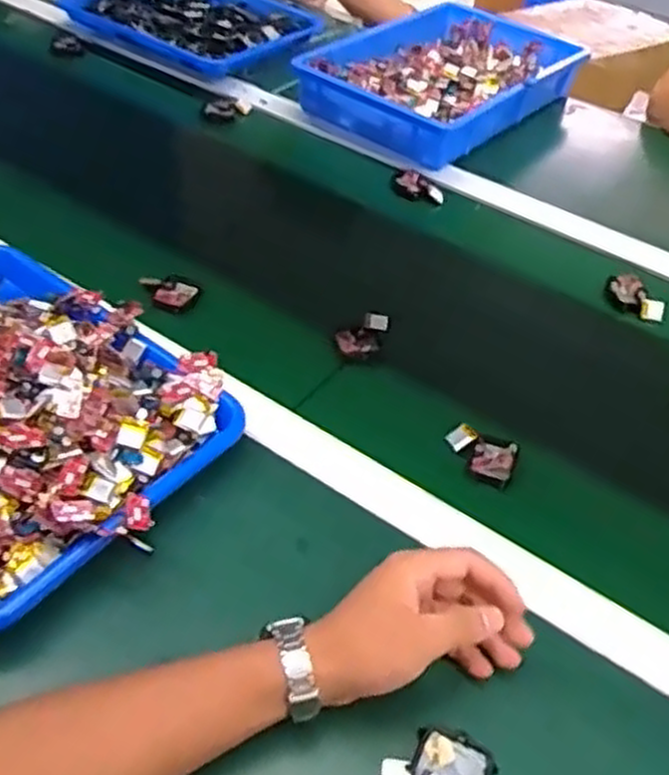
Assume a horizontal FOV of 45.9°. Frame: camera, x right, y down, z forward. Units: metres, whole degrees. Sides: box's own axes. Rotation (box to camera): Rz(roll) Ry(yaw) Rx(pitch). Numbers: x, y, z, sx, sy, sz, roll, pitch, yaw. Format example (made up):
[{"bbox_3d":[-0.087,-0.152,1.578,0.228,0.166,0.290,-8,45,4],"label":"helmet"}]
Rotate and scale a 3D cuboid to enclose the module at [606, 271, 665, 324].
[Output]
[{"bbox_3d":[0.302,-0.089,0.792,0.034,0.020,0.062,-17,50,-21],"label":"module"}]

